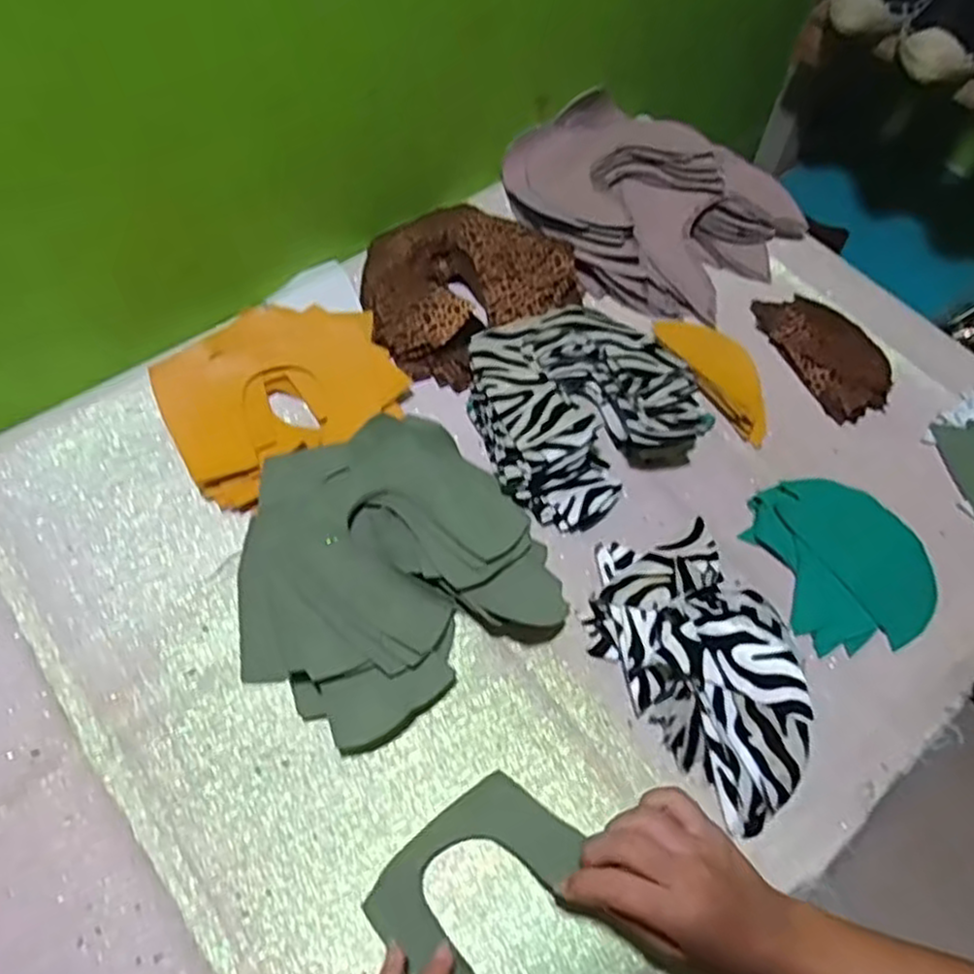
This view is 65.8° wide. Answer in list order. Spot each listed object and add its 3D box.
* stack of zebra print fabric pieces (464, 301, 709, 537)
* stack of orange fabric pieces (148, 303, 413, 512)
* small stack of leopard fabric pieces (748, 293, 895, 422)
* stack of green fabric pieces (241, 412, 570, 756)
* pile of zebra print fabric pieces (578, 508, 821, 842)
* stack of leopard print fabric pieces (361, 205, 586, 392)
[{"bbox_3d":[0.072,-0.073,0.617,0.181,0.064,0.176,-31,65,-20],"label":"stack of zebra print fabric pieces"},{"bbox_3d":[-0.168,-0.081,0.624,0.186,0.033,0.159,-28,64,-19],"label":"stack of orange fabric pieces"},{"bbox_3d":[0.309,-0.124,0.685,0.080,0.018,0.139,-23,63,-16],"label":"small stack of leopard fabric pieces"},{"bbox_3d":[-0.075,0.056,0.544,0.219,0.056,0.201,-29,64,-19],"label":"stack of green fabric pieces"},{"bbox_3d":[0.149,0.118,0.517,0.111,0.056,0.202,-17,61,-13],"label":"pile of zebra print fabric pieces"},{"bbox_3d":[-0.026,-0.189,0.693,0.191,0.038,0.167,-36,67,-22],"label":"stack of leopard print fabric pieces"}]

